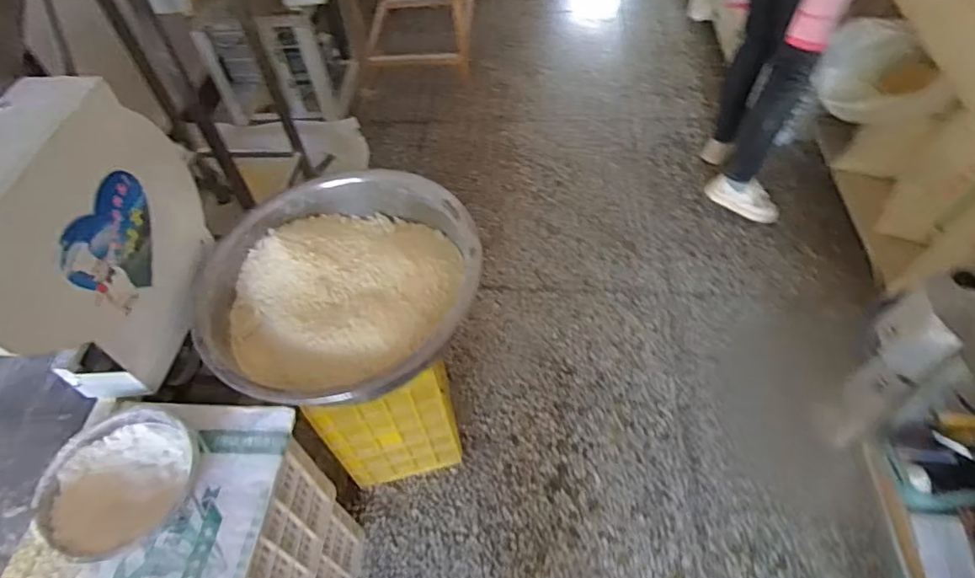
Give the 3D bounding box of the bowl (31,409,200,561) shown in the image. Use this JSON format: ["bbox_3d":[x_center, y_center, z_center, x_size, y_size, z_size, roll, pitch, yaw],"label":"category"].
[{"bbox_3d":[-0.556,0.286,0.877,0.196,0.050,0.222,24,57,-9],"label":"bowl"}]

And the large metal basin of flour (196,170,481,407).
[{"bbox_3d":[-0.265,-0.008,1.108,0.507,0.139,0.498,-3,53,3],"label":"large metal basin of flour"}]

